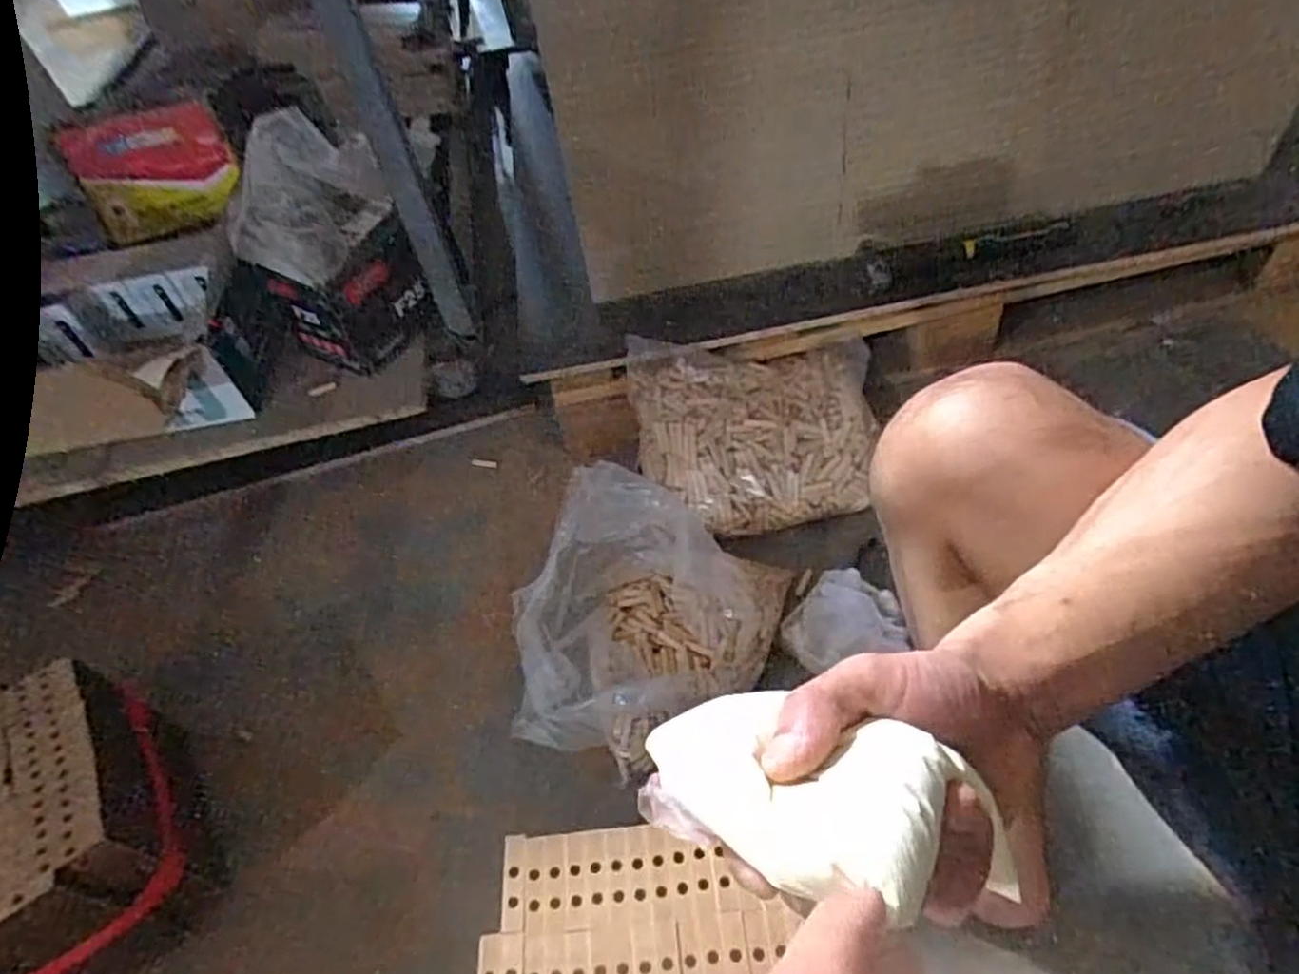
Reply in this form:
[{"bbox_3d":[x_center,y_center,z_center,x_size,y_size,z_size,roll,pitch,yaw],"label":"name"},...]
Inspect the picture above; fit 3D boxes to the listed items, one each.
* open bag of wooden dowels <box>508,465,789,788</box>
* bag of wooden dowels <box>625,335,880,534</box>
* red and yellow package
[{"bbox_3d":[-0.007,0.126,0.762,0.237,0.153,0.243,11,52,18],"label":"open bag of wooden dowels"},{"bbox_3d":[0.142,-0.073,0.952,0.315,0.127,0.240,-8,49,3],"label":"bag of wooden dowels"},{"bbox_3d":[-0.771,-0.493,1.186,0.229,0.160,0.051,-32,57,-18],"label":"red and yellow package"}]

